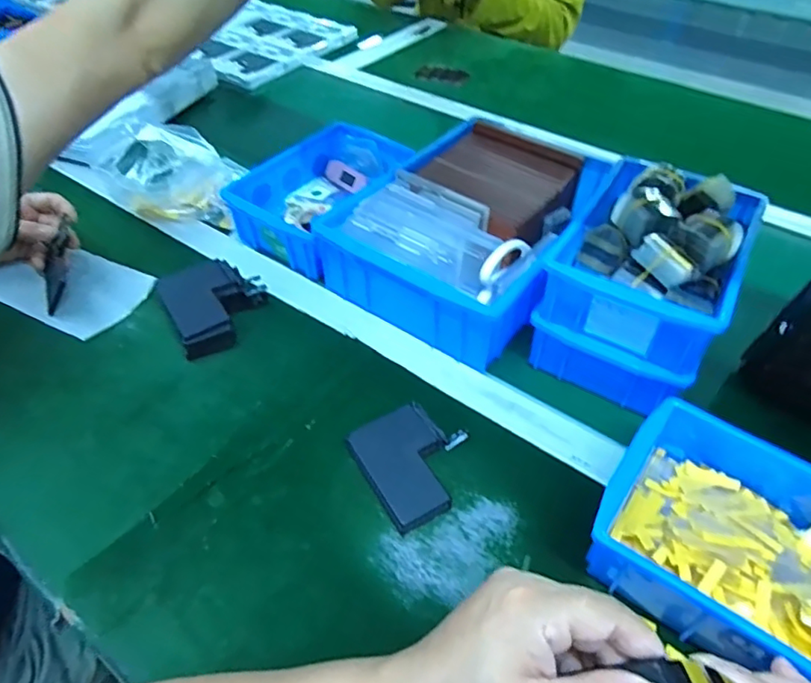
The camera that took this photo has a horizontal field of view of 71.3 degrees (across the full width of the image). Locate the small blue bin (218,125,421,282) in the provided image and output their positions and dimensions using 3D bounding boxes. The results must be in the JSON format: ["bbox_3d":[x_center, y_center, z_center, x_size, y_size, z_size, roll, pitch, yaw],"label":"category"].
[{"bbox_3d":[-0.083,-0.168,0.630,0.140,0.078,0.196,27,51,22],"label":"small blue bin"}]

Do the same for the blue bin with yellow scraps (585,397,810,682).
[{"bbox_3d":[0.229,0.136,0.356,0.197,0.070,0.141,33,53,26],"label":"blue bin with yellow scraps"}]

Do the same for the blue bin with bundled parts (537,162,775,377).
[{"bbox_3d":[0.208,-0.077,0.469,0.128,0.071,0.179,25,50,20],"label":"blue bin with bundled parts"}]

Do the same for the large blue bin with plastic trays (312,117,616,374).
[{"bbox_3d":[0.079,-0.118,0.589,0.207,0.080,0.289,29,52,24],"label":"large blue bin with plastic trays"}]

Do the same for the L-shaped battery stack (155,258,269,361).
[{"bbox_3d":[-0.175,-0.035,0.528,0.088,0.035,0.094,-23,51,-23],"label":"L-shaped battery stack"}]

